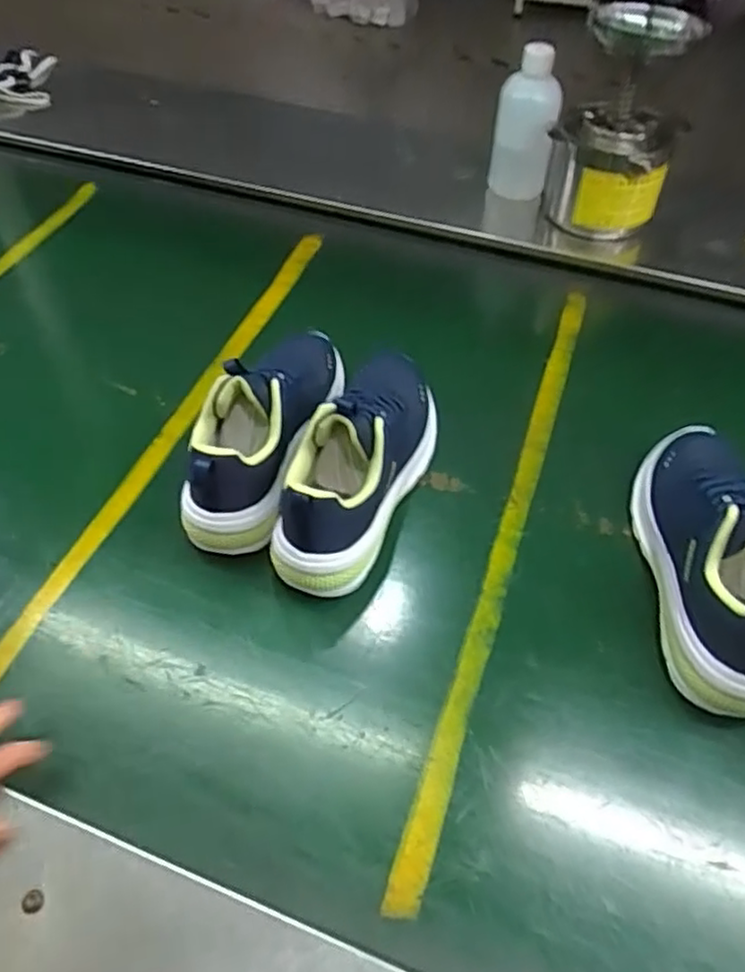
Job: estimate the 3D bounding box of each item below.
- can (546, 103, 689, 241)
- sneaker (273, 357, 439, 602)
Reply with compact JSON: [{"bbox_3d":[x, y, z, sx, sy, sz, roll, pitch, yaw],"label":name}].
[{"bbox_3d":[0.281,-0.378,0.841,0.134,0.107,0.106,15,51,10],"label":"can"},{"bbox_3d":[-0.007,-0.031,0.605,0.086,0.124,0.240,21,52,15],"label":"sneaker"}]

